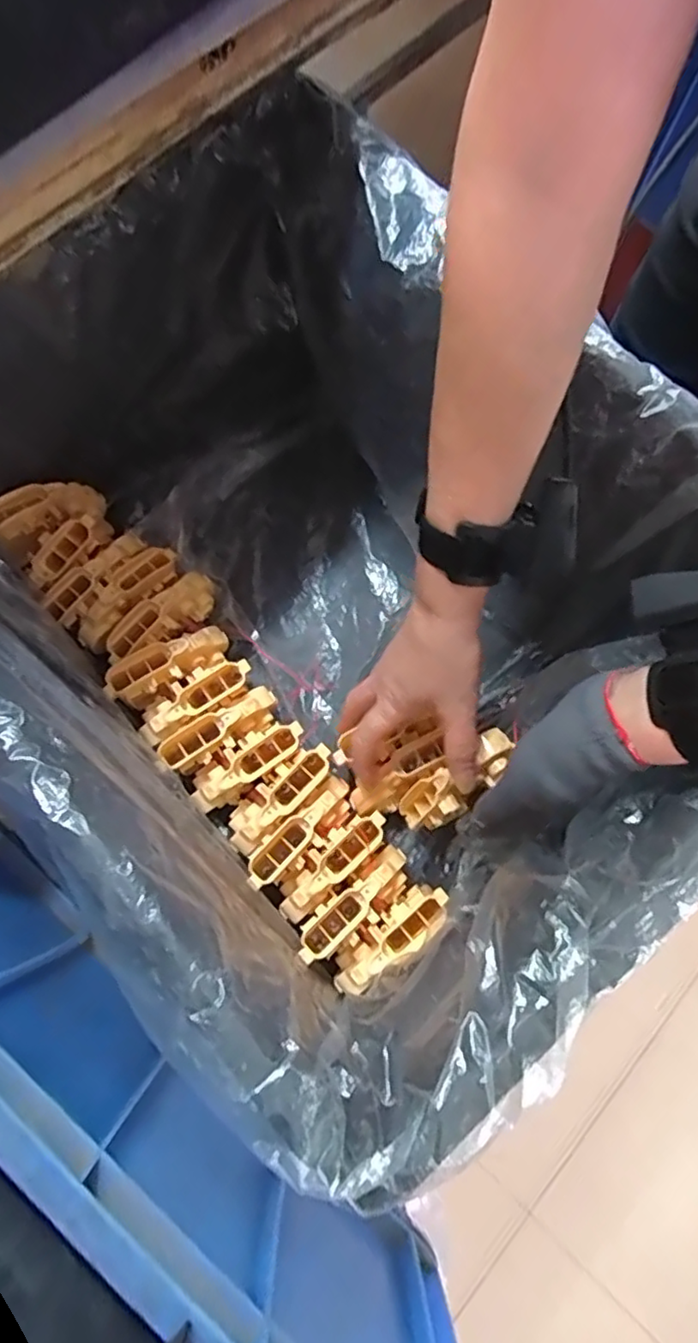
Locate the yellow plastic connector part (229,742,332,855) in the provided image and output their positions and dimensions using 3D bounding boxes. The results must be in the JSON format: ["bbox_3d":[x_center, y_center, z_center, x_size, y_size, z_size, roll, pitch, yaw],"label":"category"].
[{"bbox_3d":[-0.054,0.097,0.469,0.100,0.032,0.032,-41,81,-10],"label":"yellow plastic connector part"}]

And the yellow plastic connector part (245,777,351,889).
[{"bbox_3d":[-0.039,0.123,0.465,0.024,0.036,0.101,43,79,8],"label":"yellow plastic connector part"}]

